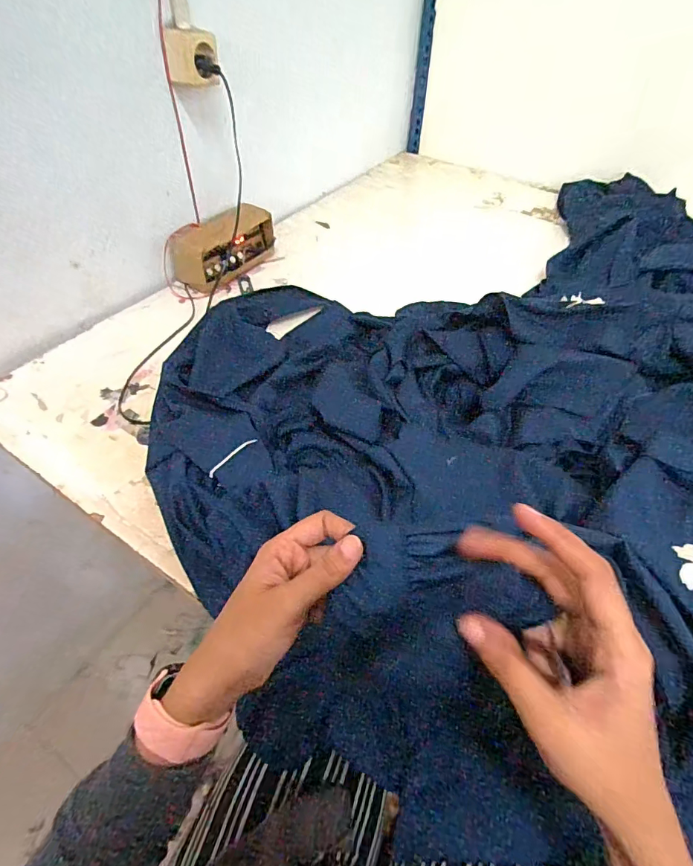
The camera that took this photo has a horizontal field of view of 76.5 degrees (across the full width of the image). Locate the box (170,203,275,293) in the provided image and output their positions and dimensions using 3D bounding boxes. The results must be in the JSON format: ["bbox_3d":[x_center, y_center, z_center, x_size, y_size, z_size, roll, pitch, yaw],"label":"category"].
[{"bbox_3d":[-0.213,-0.332,0.776,0.076,0.083,0.181,26,53,19],"label":"box"}]

